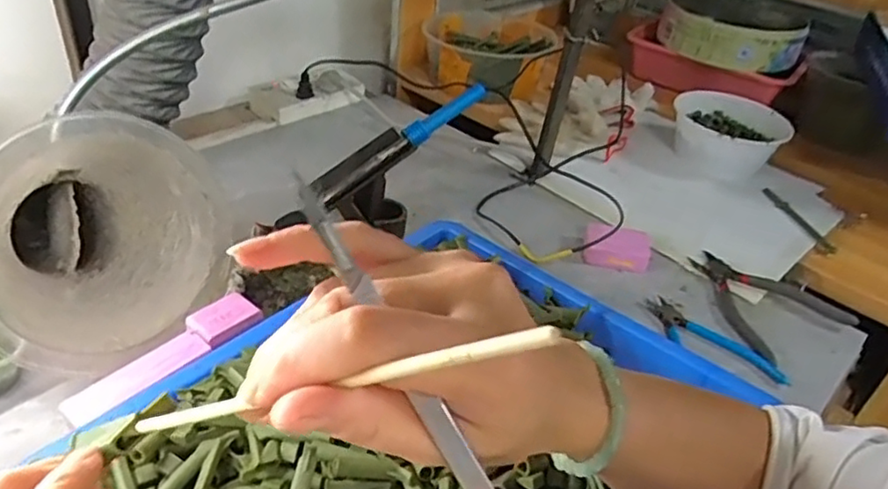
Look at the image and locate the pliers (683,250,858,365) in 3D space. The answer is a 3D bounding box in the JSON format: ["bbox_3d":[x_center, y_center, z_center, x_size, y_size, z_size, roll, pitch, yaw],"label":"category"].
[{"bbox_3d":[0.361,0.057,0.726,0.153,0.017,0.160,-13,40,-26],"label":"pliers"}]

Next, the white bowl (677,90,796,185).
[{"bbox_3d":[0.435,-0.173,0.972,0.156,0.080,0.181,22,38,20],"label":"white bowl"}]

